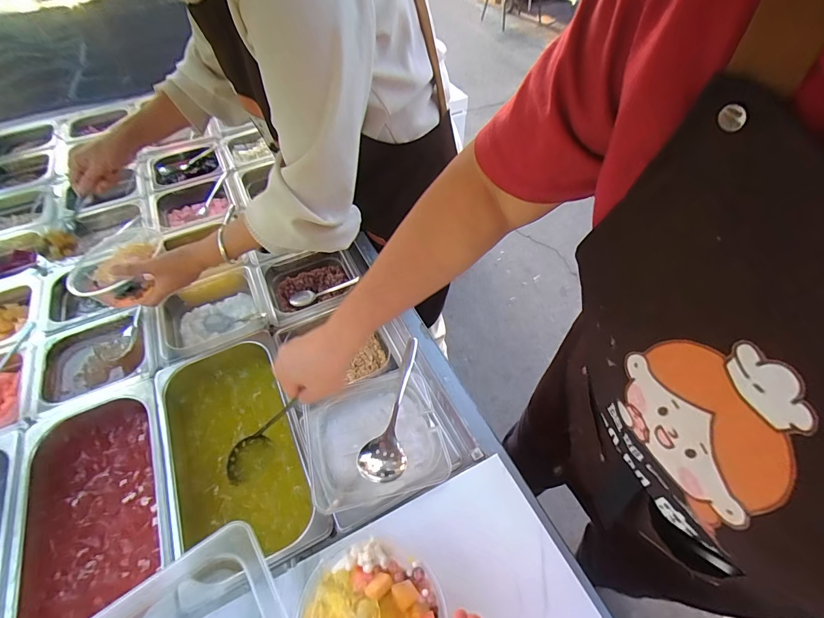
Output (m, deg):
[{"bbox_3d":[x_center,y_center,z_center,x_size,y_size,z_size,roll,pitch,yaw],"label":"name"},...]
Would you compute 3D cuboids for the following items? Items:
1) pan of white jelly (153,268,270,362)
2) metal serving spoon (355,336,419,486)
[{"bbox_3d":[-0.349,0.016,0.679,0.169,0.076,0.159,-23,52,-14],"label":"pan of white jelly"},{"bbox_3d":[-0.031,0.130,0.545,0.065,0.037,0.221,1,50,5],"label":"metal serving spoon"}]

